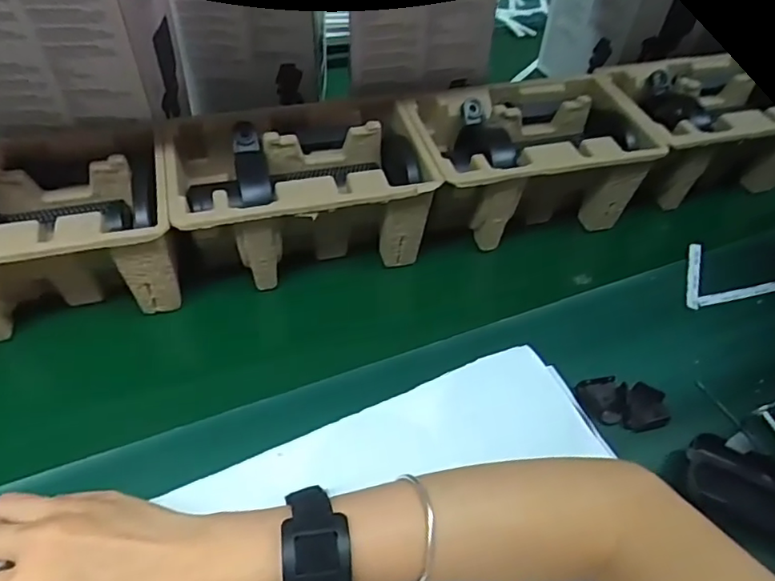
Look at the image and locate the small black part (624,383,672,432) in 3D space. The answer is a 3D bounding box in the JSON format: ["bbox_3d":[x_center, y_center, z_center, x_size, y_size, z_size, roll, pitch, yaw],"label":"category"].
[{"bbox_3d":[0.208,0.095,0.462,0.035,0.015,0.034,0,49,-5],"label":"small black part"}]

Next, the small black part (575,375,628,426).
[{"bbox_3d":[0.177,0.089,0.459,0.038,0.013,0.036,-7,50,-12],"label":"small black part"}]

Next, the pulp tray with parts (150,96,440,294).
[{"bbox_3d":[-0.082,-0.089,0.533,0.219,0.098,0.142,-11,51,-15],"label":"pulp tray with parts"}]

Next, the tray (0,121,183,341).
[{"bbox_3d":[-0.297,-0.047,0.483,0.224,0.100,0.153,-11,51,-15],"label":"tray"}]

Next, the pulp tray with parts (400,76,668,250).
[{"bbox_3d":[0.136,-0.131,0.588,0.224,0.105,0.153,-10,51,-14],"label":"pulp tray with parts"}]

